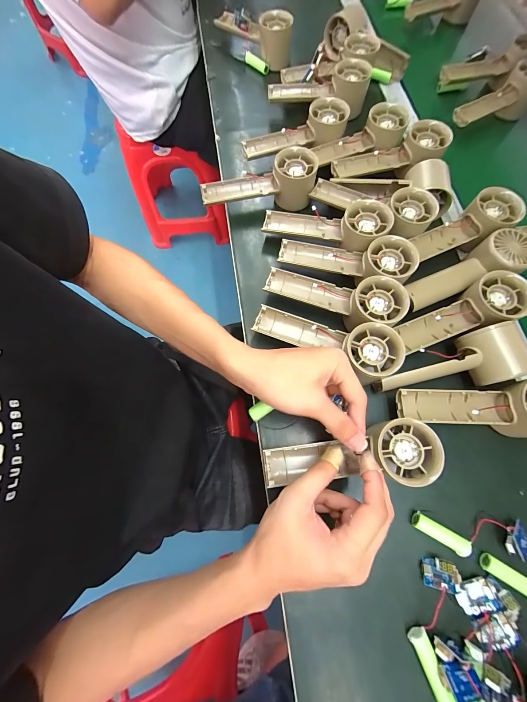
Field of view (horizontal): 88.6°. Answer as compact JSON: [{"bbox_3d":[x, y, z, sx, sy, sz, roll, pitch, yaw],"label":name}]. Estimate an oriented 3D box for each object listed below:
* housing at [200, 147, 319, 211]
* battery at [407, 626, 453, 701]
[{"bbox_3d":[-0.008,-0.234,0.376,0.155,0.054,0.058,-6,72,-1],"label":"housing"},{"bbox_3d":[0.141,0.265,0.224,0.015,0.014,0.050,-20,72,-5],"label":"battery"}]

